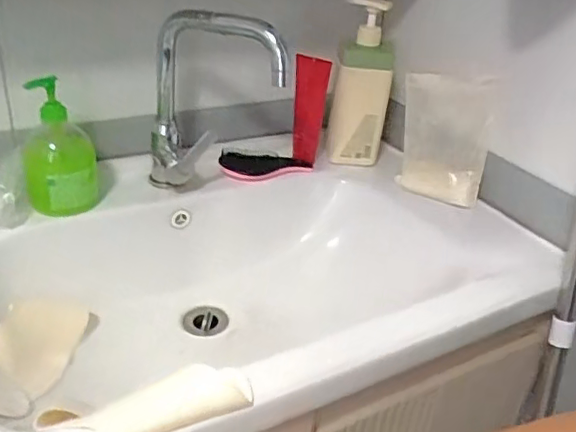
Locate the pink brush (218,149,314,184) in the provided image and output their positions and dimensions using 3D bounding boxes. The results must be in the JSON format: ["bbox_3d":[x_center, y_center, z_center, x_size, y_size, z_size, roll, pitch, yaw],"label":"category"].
[{"bbox_3d":[-0.026,-0.074,0.859,0.145,0.025,0.055,-5,32,-18],"label":"pink brush"}]

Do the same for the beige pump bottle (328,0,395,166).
[{"bbox_3d":[0.113,-0.196,0.875,0.082,0.233,0.065,8,30,5],"label":"beige pump bottle"}]

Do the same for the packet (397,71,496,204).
[{"bbox_3d":[0.220,-0.111,0.833,0.123,0.170,0.027,15,22,28],"label":"packet"}]

